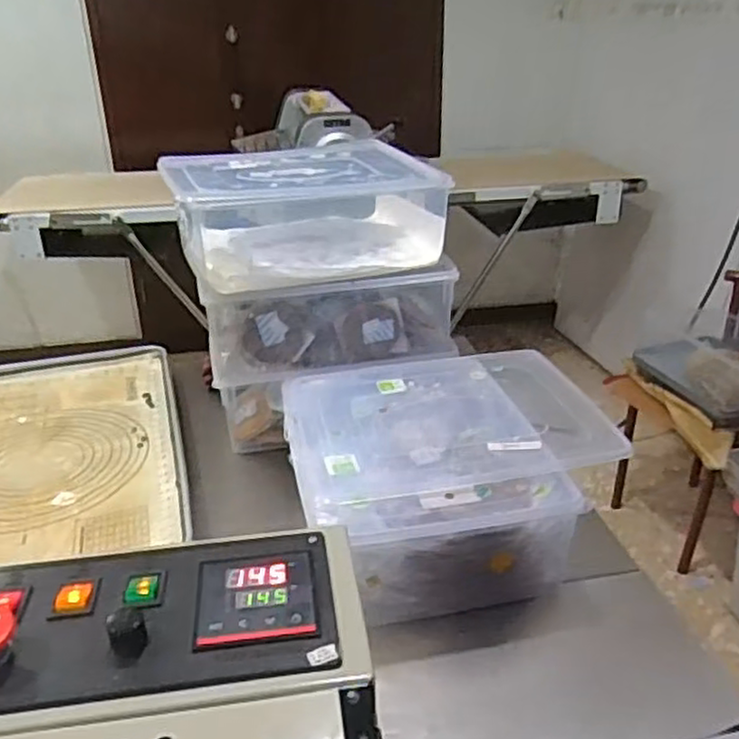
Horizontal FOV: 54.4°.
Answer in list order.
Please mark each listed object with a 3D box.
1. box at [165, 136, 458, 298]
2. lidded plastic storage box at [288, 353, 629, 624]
[{"bbox_3d":[-0.097,-0.232,1.064,0.365,0.137,0.280,-11,28,-18],"label":"box"},{"bbox_3d":[0.089,0.111,0.883,0.359,0.119,0.348,-7,27,-11],"label":"lidded plastic storage box"}]

